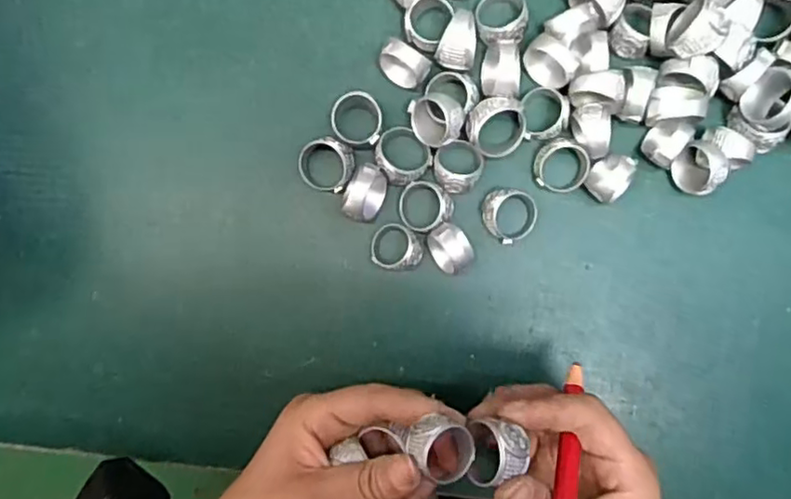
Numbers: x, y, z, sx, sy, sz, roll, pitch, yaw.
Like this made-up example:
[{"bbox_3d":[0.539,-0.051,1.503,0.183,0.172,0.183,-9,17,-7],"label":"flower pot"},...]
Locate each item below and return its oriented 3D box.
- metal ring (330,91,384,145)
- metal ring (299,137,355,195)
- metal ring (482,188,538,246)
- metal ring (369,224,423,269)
[{"bbox_3d":[-0.019,-0.063,0.312,0.025,0.019,0.025,0,91,2],"label":"metal ring"},{"bbox_3d":[-0.034,-0.042,0.313,0.028,0.015,0.025,12,91,1],"label":"metal ring"},{"bbox_3d":[0.056,-0.016,0.309,0.027,0.017,0.026,0,91,2],"label":"metal ring"},{"bbox_3d":[0.001,-0.001,0.310,0.025,0.016,0.022,6,91,2],"label":"metal ring"}]

